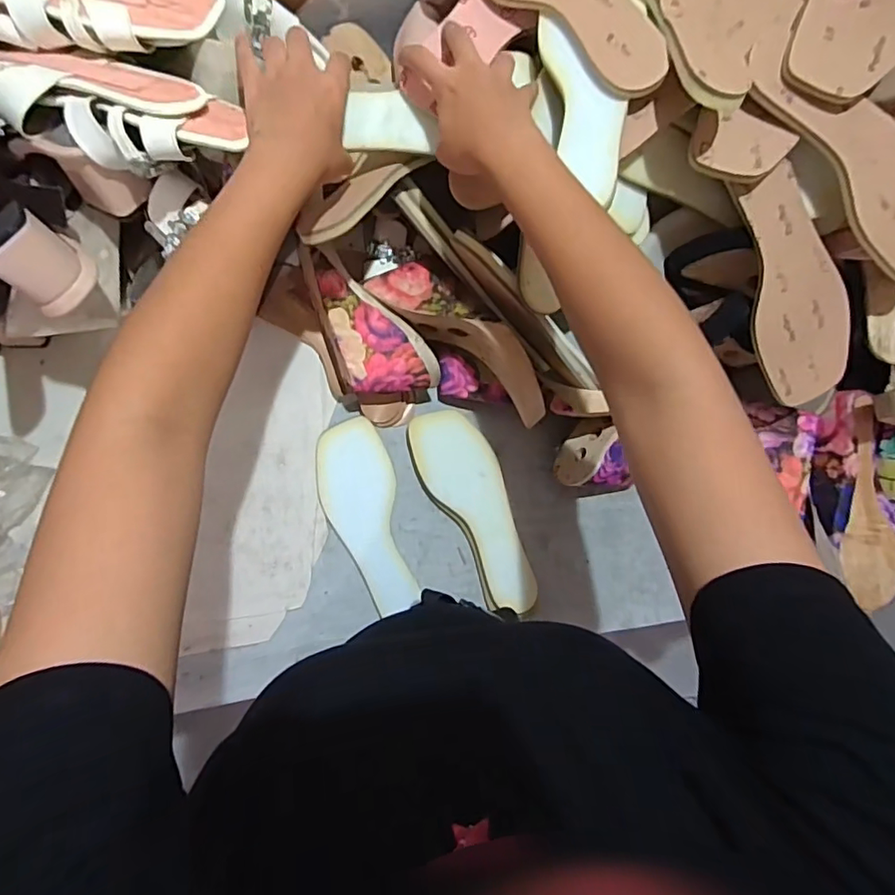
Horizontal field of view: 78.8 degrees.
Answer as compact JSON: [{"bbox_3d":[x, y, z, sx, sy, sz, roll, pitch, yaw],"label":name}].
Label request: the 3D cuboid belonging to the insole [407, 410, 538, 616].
[{"bbox_3d":[0.034,0.068,0.596,0.080,0.025,0.228,-26,88,-9],"label":"insole"}]

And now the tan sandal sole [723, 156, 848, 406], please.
[{"bbox_3d":[0.309,-0.140,0.483,0.080,0.007,0.200,-16,102,2],"label":"tan sandal sole"}]

